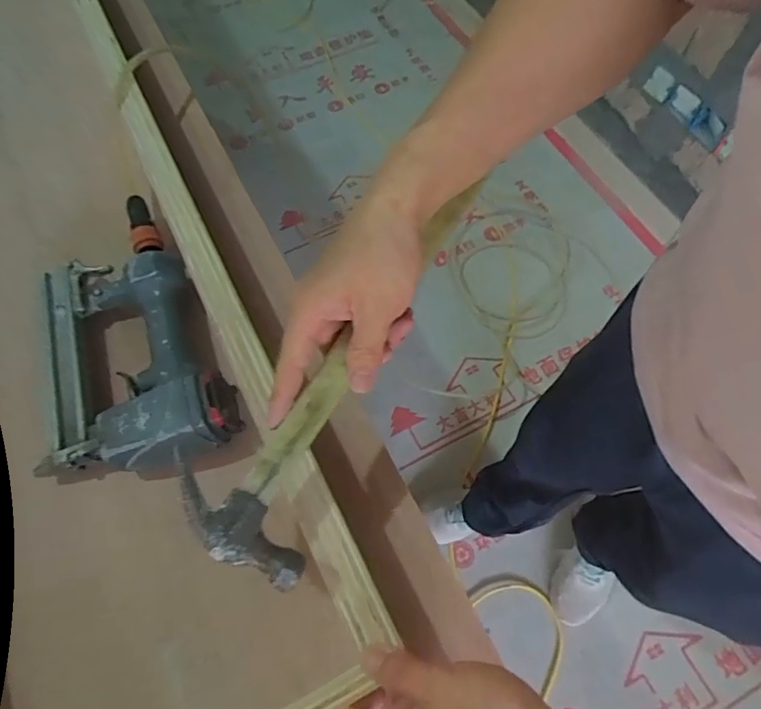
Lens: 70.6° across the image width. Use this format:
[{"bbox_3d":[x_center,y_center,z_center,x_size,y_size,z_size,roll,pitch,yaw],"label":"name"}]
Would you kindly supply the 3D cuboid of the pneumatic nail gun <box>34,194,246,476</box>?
[{"bbox_3d":[-0.244,-0.018,0.490,0.159,0.055,0.277,-25,66,-9],"label":"pneumatic nail gun"}]

